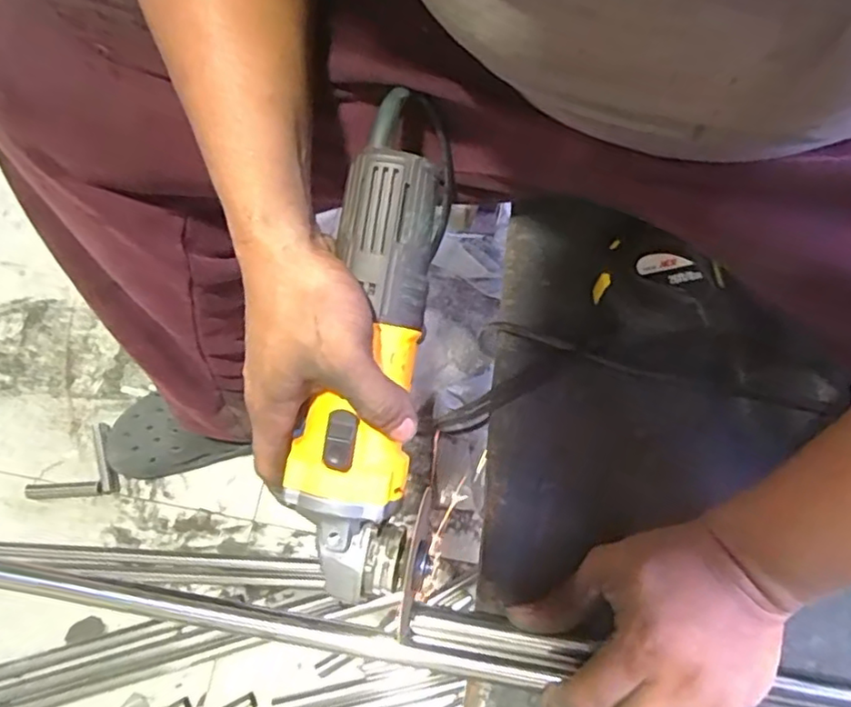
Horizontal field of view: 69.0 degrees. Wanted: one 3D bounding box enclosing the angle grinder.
[{"bbox_3d":[-0.029,-0.011,0.383,0.078,0.078,0.306,6,84,2],"label":"angle grinder"}]

